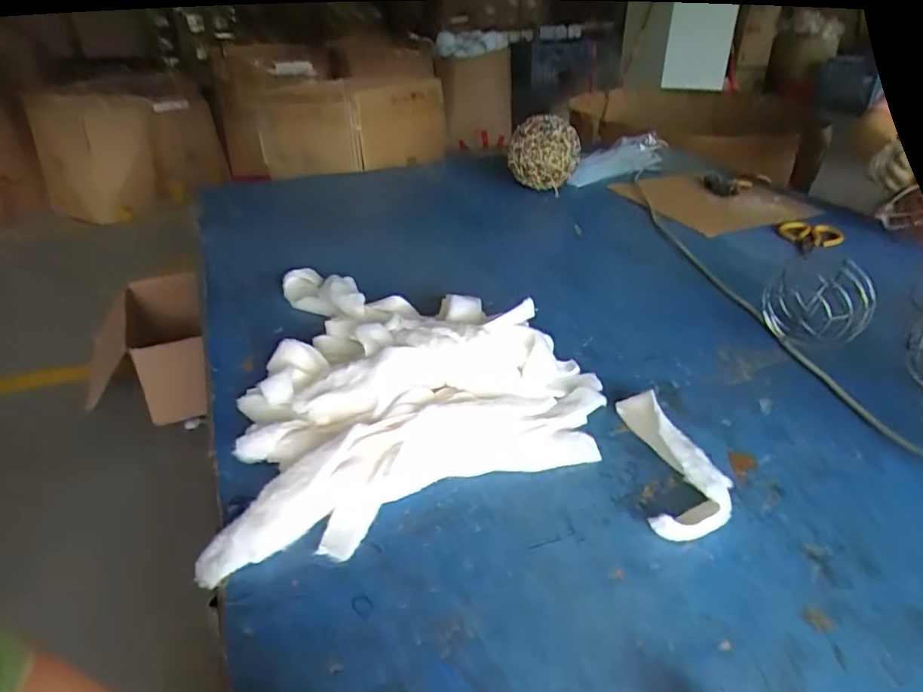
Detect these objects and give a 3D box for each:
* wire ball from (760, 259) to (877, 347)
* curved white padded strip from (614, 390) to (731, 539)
[{"bbox_3d":[0.463,-0.051,0.769,0.119,0.095,0.143,21,37,30],"label":"wire ball"},{"bbox_3d":[0.201,0.104,0.543,0.085,0.036,0.174,3,31,4],"label":"curved white padded strip"}]

